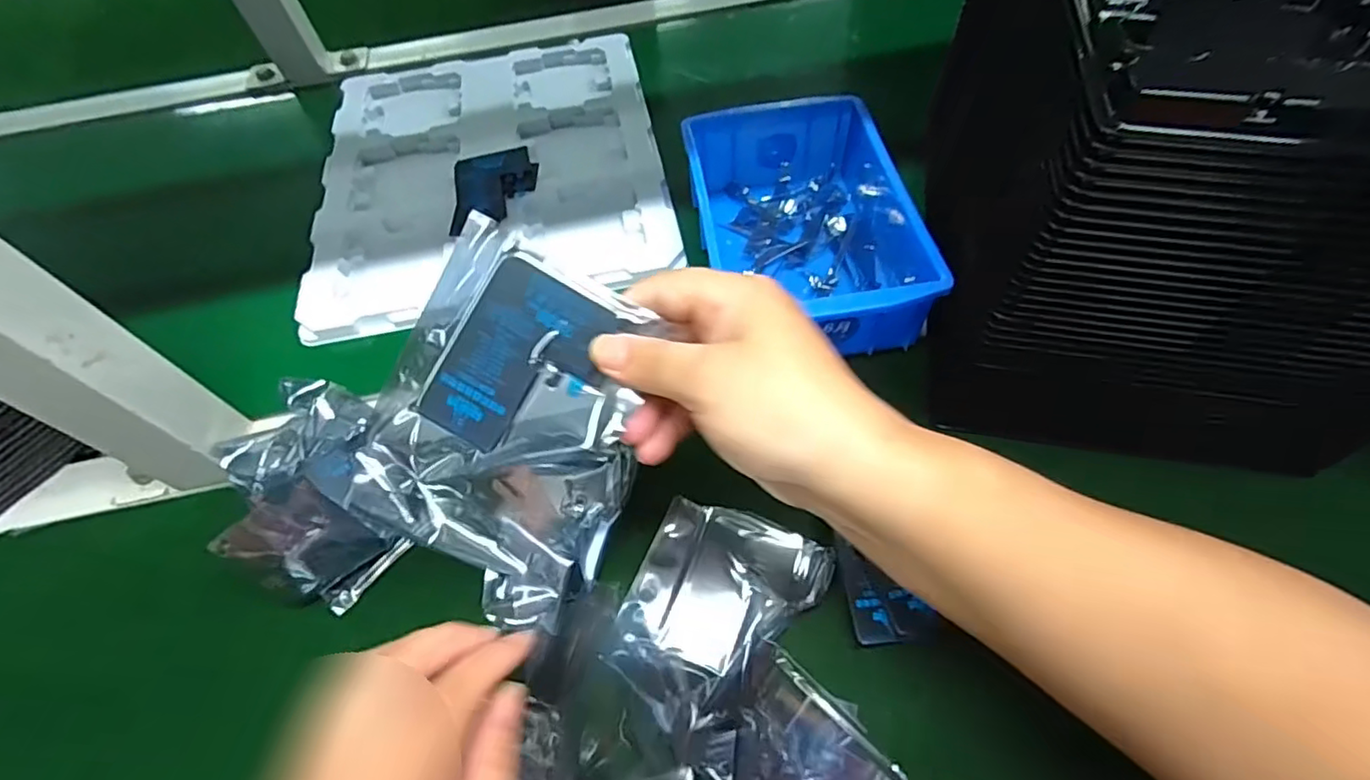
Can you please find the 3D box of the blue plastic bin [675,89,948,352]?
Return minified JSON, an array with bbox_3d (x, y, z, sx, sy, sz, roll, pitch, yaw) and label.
[{"bbox_3d":[0.078,-0.114,0.415,0.134,0.058,0.199,-9,57,-1],"label":"blue plastic bin"}]

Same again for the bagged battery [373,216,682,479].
[{"bbox_3d":[-0.068,-0.004,0.245,0.089,0.006,0.098,30,93,-2],"label":"bagged battery"}]

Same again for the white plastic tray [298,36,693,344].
[{"bbox_3d":[-0.161,-0.192,0.513,0.272,0.013,0.308,-11,57,-2],"label":"white plastic tray"}]

